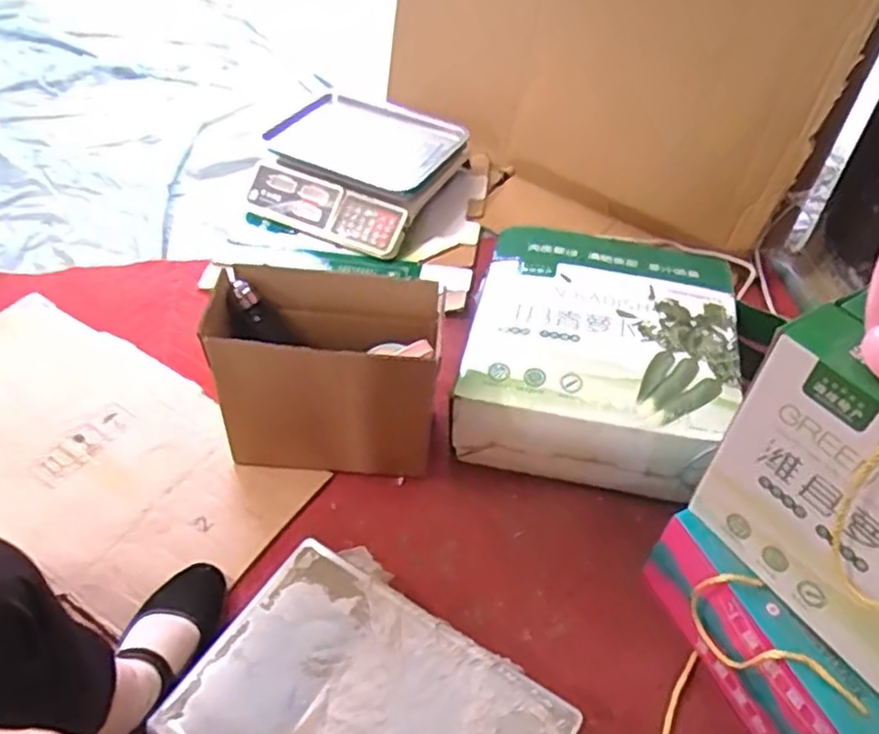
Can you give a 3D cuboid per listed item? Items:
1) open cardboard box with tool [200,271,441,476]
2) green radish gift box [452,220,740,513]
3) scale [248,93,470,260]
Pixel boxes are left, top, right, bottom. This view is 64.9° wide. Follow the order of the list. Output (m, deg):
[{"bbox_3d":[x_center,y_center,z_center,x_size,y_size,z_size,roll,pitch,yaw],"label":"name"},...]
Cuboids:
[{"bbox_3d":[-0.138,0.015,0.887,0.267,0.237,0.142,4,47,2],"label":"open cardboard box with tool"},{"bbox_3d":[0.222,-0.020,0.983,0.339,0.144,0.367,10,48,8],"label":"green radish gift box"},{"bbox_3d":[-0.150,-0.399,1.342,0.357,0.102,0.375,20,50,16],"label":"scale"}]

